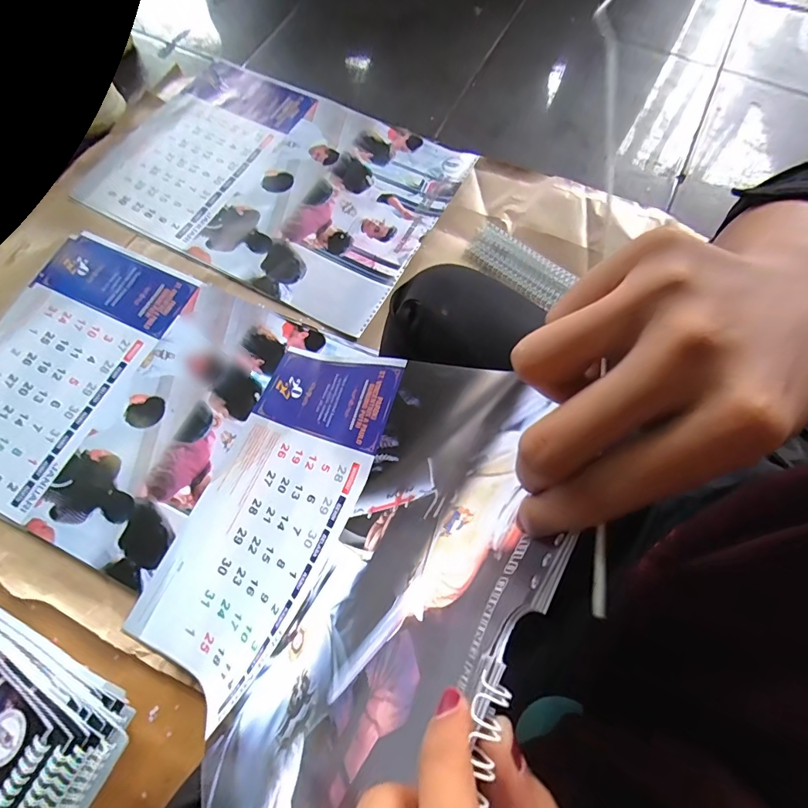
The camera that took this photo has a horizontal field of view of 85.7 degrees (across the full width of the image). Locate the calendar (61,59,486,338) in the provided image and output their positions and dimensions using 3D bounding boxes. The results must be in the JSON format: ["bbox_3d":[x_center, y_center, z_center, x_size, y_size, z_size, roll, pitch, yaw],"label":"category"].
[{"bbox_3d":[-0.209,-0.368,0.707,0.535,0.009,0.375,28,73,10],"label":"calendar"}]

